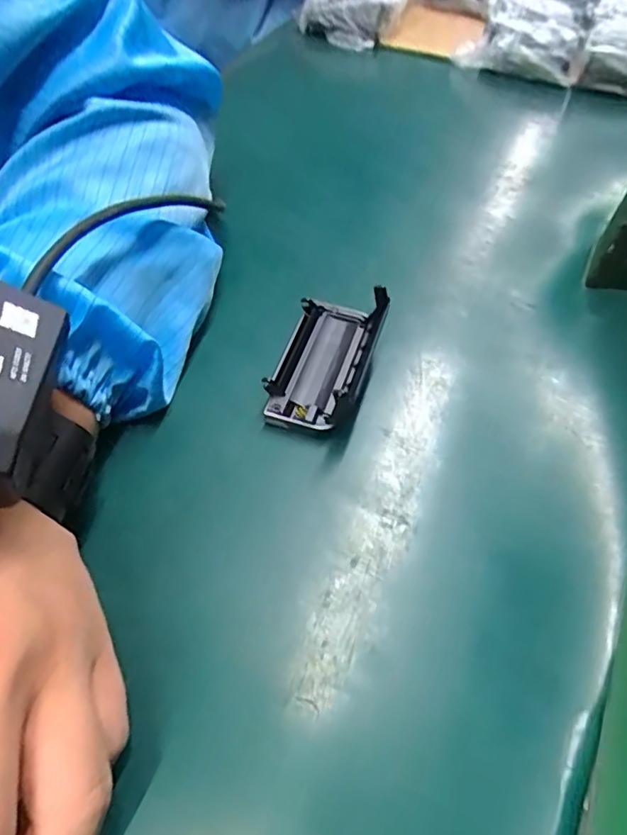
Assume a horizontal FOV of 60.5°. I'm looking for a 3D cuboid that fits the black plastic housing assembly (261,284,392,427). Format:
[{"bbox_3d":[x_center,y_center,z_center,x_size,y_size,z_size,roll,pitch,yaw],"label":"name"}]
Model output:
[{"bbox_3d":[0.004,-0.029,0.261,0.046,0.034,0.074,18,59,13],"label":"black plastic housing assembly"}]

